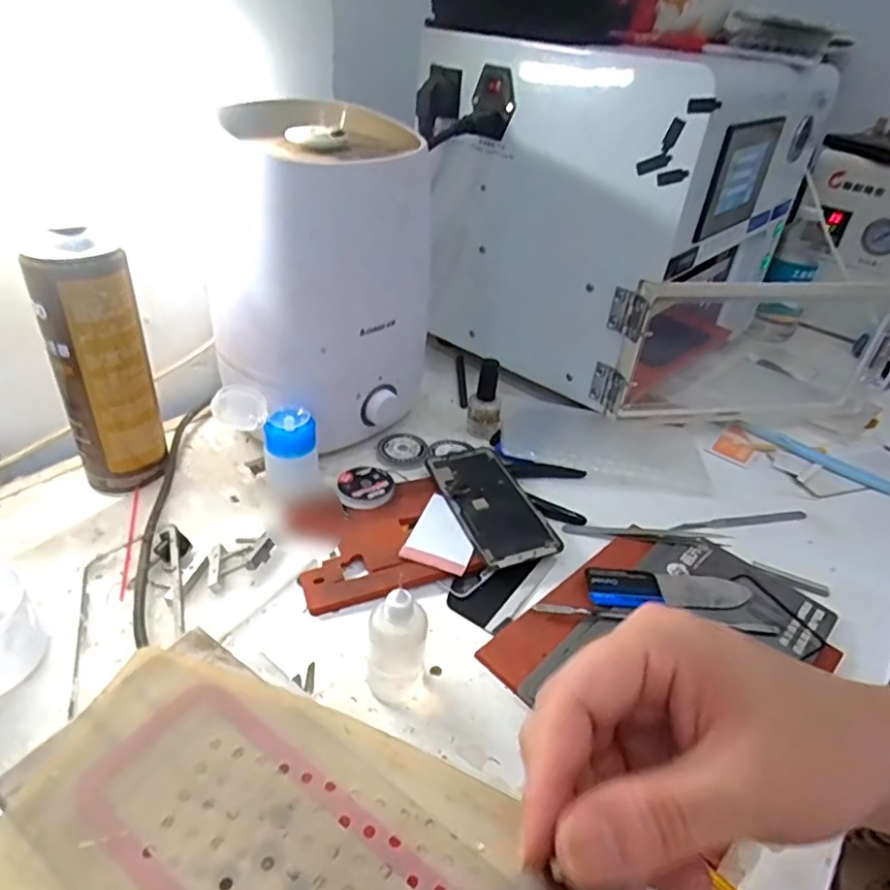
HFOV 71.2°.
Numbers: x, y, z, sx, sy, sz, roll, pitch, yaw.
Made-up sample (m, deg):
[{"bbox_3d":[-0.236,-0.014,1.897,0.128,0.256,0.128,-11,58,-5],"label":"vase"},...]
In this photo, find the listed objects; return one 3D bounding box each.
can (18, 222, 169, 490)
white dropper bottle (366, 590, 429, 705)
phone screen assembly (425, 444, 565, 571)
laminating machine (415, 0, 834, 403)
[{"bbox_3d":[-0.257,-0.057,0.469,0.048,0.197,0.048,4,35,-3],"label":"can"},{"bbox_3d":[-0.028,0.119,0.366,0.033,0.080,0.025,5,35,-2],"label":"white dropper bottle"},{"bbox_3d":[0.038,0.046,0.522,0.068,0.008,0.142,-10,38,-21],"label":"phone screen assembly"},{"bbox_3d":[0.209,-0.289,0.734,0.303,0.308,0.432,29,41,29],"label":"laminating machine"}]

